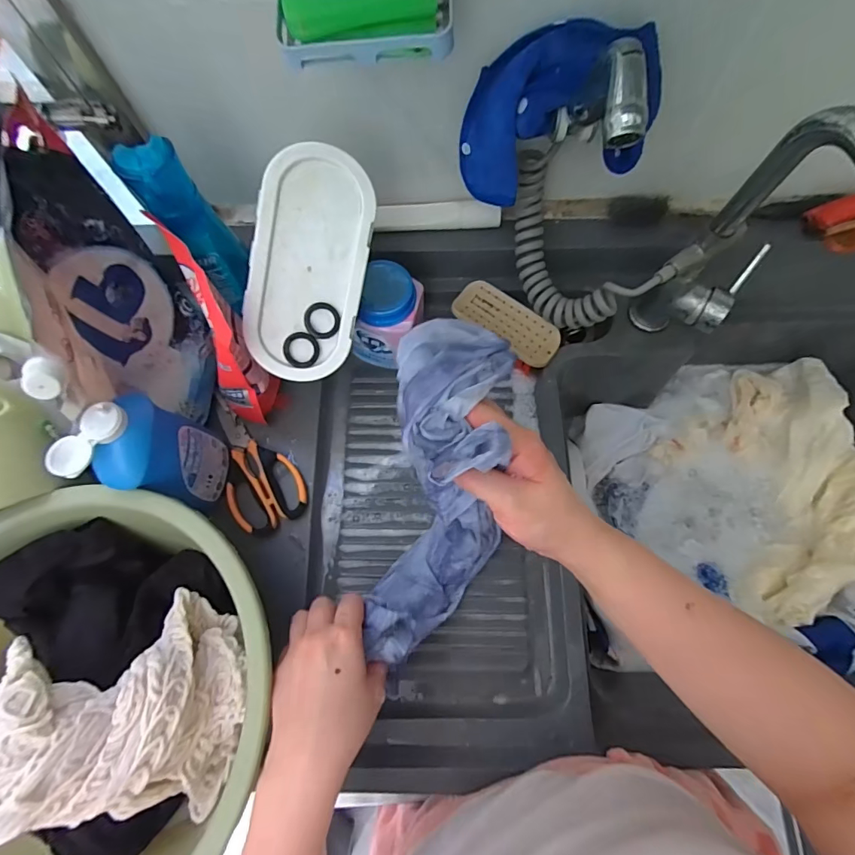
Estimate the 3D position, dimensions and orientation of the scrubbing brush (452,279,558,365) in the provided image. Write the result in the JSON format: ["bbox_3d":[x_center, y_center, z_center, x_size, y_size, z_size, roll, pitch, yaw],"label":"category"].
[{"bbox_3d":[0.103,-0.131,0.587,0.142,0.040,0.062,35,77,11],"label":"scrubbing brush"}]

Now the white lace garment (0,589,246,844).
[{"bbox_3d":[-0.240,0.216,0.353,0.169,0.121,0.141,21,74,8],"label":"white lace garment"}]

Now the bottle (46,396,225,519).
[{"bbox_3d":[-0.259,0.029,0.442,0.053,0.185,0.082,20,74,7],"label":"bottle"}]

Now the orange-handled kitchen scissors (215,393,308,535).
[{"bbox_3d":[-0.210,0.037,0.535,0.082,0.022,0.176,-27,74,-7],"label":"orange-handled kitchen scissors"}]

